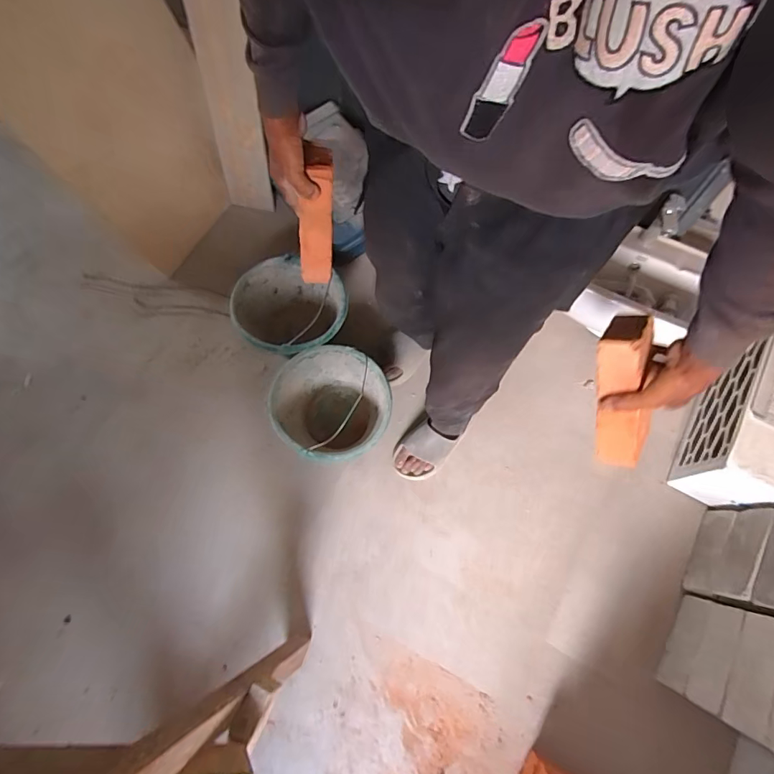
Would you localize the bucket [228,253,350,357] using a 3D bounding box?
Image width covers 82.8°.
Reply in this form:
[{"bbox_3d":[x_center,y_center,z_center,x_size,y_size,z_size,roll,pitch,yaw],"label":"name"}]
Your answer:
[{"bbox_3d":[-0.240,-0.173,1.135,0.266,0.188,0.258,0,72,0],"label":"bucket"}]

